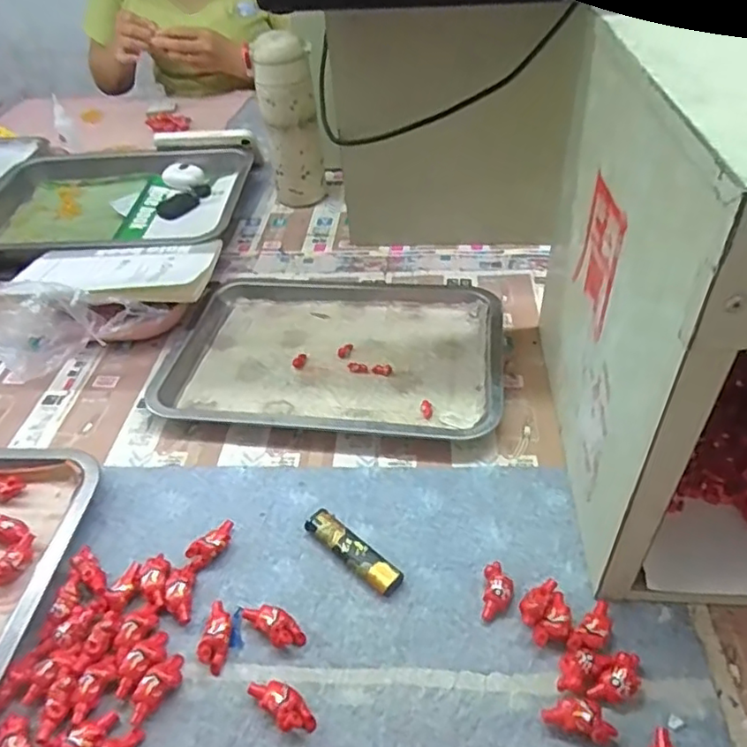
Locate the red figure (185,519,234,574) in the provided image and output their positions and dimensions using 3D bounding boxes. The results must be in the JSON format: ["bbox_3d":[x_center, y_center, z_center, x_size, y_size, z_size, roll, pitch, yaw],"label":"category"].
[{"bbox_3d":[-0.116,0.123,0.432,0.016,0.014,0.042,27,51,29],"label":"red figure"}]

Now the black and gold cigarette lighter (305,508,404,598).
[{"bbox_3d":[-0.015,0.125,0.423,0.080,0.013,0.019,32,54,32],"label":"black and gold cigarette lighter"}]

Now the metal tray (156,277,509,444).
[{"bbox_3d":[-0.035,-0.030,0.584,0.310,0.022,0.233,3,44,7],"label":"metal tray"}]

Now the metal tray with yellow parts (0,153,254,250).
[{"bbox_3d":[-0.359,-0.234,0.816,0.376,0.042,0.279,1,43,5],"label":"metal tray with yellow parts"}]

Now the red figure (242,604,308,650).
[{"bbox_3d":[-0.065,0.161,0.385,0.044,0.014,0.018,27,51,29],"label":"red figure"}]

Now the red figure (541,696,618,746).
[{"bbox_3d":[0.116,0.192,0.336,0.038,0.014,0.020,13,46,17],"label":"red figure"}]

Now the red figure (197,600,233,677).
[{"bbox_3d":[-0.100,0.167,0.382,0.017,0.013,0.042,0,43,4],"label":"red figure"}]

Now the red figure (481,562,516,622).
[{"bbox_3d":[0.083,0.143,0.394,0.020,0.012,0.037,5,44,9],"label":"red figure"}]

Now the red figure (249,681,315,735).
[{"bbox_3d":[-0.053,0.193,0.350,0.042,0.014,0.019,31,53,31],"label":"red figure"}]

